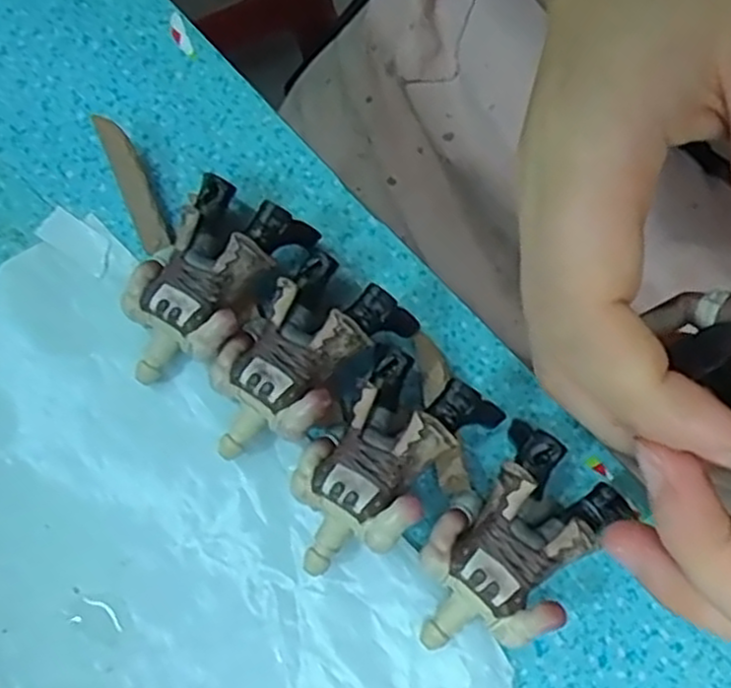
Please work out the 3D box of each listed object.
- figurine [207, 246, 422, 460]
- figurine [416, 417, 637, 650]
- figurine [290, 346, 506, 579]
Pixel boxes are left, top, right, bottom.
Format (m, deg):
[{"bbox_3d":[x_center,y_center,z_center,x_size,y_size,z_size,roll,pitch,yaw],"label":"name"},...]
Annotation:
[{"bbox_3d":[-0.019,0.004,0.204,0.034,0.022,0.059,43,79,12],"label":"figurine"},{"bbox_3d":[0.036,0.053,0.192,0.035,0.020,0.057,38,78,11],"label":"figurine"},{"bbox_3d":[0.003,0.031,0.195,0.034,0.024,0.059,36,78,11],"label":"figurine"}]

